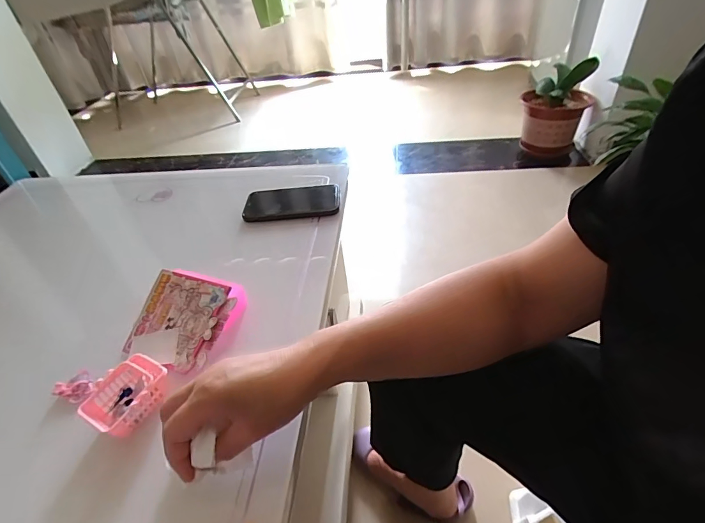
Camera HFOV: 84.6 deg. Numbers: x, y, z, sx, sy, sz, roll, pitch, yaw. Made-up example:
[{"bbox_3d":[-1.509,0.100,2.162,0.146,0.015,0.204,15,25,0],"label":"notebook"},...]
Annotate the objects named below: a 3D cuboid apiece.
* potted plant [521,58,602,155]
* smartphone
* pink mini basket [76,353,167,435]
[{"bbox_3d":[0.790,-0.610,1.514,0.228,0.339,0.209,13,44,22],"label":"potted plant"},{"bbox_3d":[-0.095,-0.097,0.621,0.147,0.015,0.081,-5,44,4],"label":"smartphone"},{"bbox_3d":[-0.212,0.128,0.367,0.051,0.035,0.068,18,46,26],"label":"pink mini basket"}]

